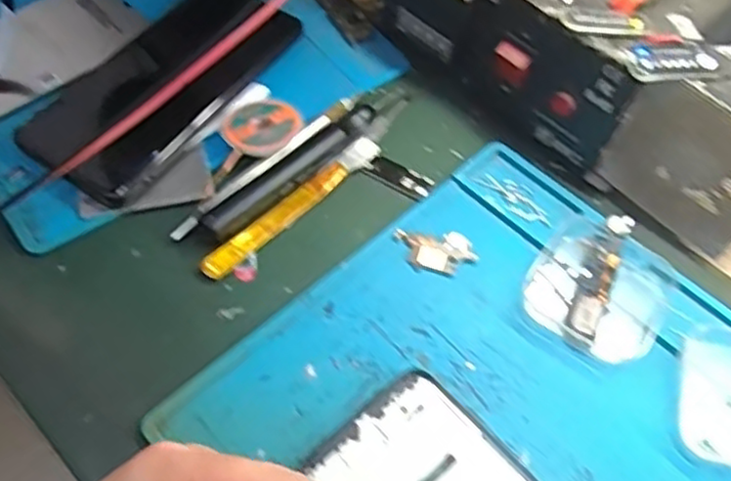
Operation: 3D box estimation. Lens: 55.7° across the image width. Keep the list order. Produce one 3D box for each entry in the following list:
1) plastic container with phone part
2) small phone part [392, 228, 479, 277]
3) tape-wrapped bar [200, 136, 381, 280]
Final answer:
[{"bbox_3d":[0.118,0.021,0.342,0.065,0.024,0.068,32,60,15],"label":"plastic container with phone part"},{"bbox_3d":[0.036,0.006,0.357,0.040,0.004,0.026,1,57,-4],"label":"small phone part"},{"bbox_3d":[-0.036,-0.020,0.367,0.013,0.005,0.120,40,62,19],"label":"tape-wrapped bar"}]

